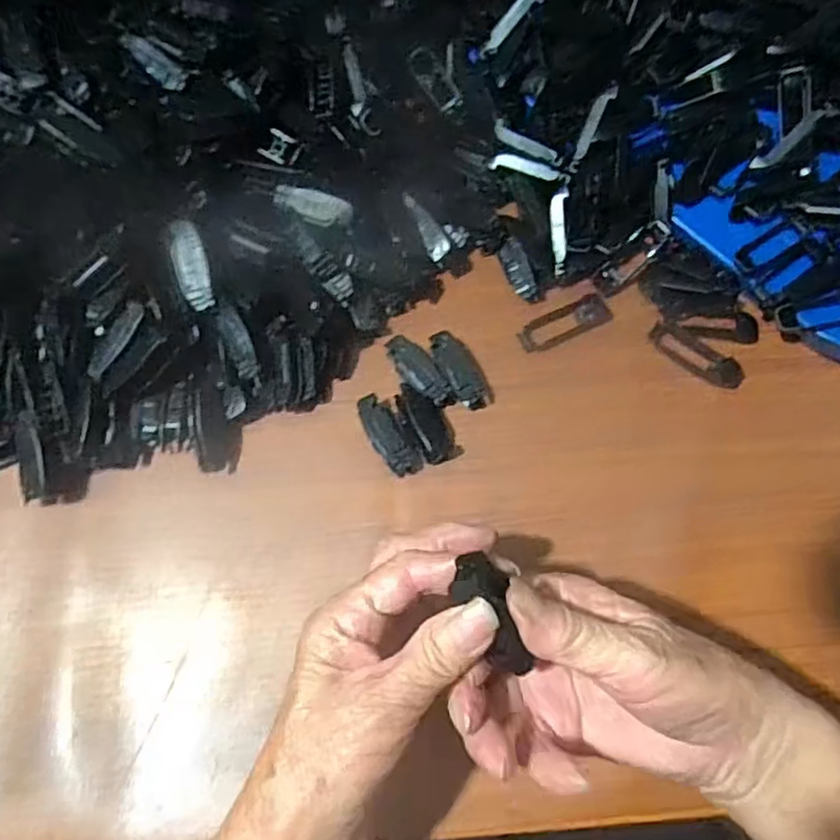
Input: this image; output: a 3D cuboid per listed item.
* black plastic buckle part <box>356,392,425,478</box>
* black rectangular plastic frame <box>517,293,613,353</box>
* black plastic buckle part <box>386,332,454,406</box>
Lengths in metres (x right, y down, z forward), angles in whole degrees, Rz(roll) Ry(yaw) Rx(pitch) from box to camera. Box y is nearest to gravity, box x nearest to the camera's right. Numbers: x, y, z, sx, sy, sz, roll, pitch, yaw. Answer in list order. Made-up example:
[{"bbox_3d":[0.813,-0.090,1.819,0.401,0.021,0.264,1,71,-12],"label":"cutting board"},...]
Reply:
[{"bbox_3d":[-0.019,0.009,0.381,0.019,0.015,0.050,-33,76,-9],"label":"black plastic buckle part"},{"bbox_3d":[0.089,-0.059,0.405,0.059,0.004,0.020,-24,75,-7],"label":"black rectangular plastic frame"},{"bbox_3d":[0.000,-0.028,0.393,0.019,0.018,0.051,-32,76,-9],"label":"black plastic buckle part"}]

